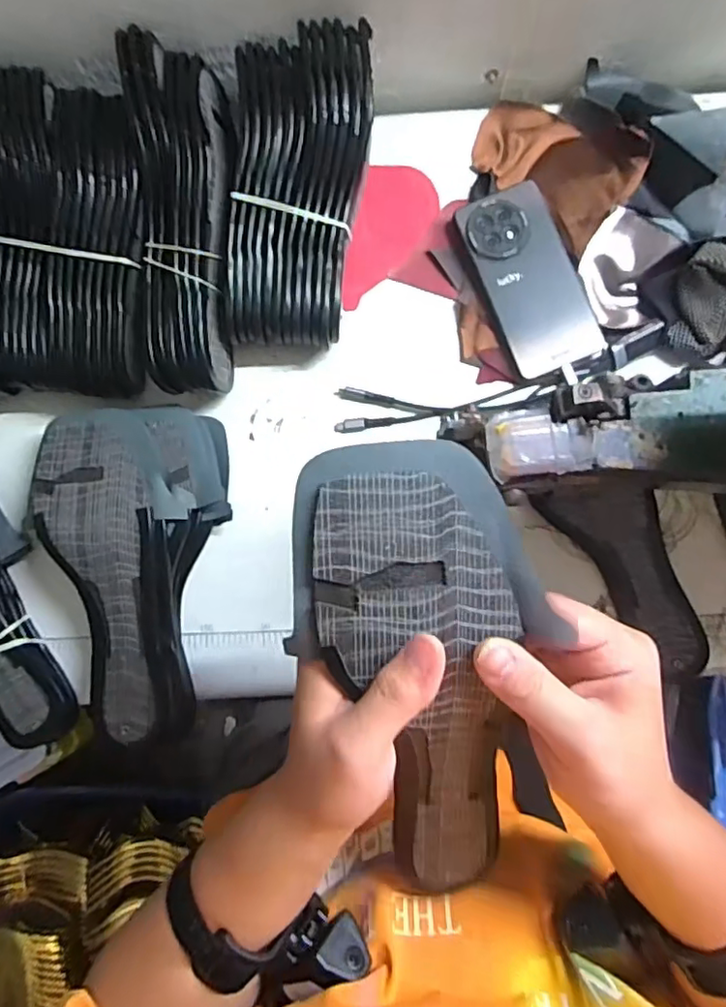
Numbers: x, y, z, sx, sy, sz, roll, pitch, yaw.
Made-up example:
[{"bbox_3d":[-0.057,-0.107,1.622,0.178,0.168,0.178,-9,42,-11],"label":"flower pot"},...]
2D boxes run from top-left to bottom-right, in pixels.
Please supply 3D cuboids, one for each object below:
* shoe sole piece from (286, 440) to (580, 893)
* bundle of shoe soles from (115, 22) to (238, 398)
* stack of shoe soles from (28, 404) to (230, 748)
[{"bbox_3d":[0.037,0.098,0.298,0.114,0.026,0.261,-10,110,1],"label":"shoe sole piece"},{"bbox_3d":[-0.142,-0.228,0.480,0.068,0.082,0.266,-2,86,2],"label":"bundle of shoe soles"},{"bbox_3d":[-0.184,0.053,0.483,0.150,0.053,0.270,-5,85,2],"label":"stack of shoe soles"}]

